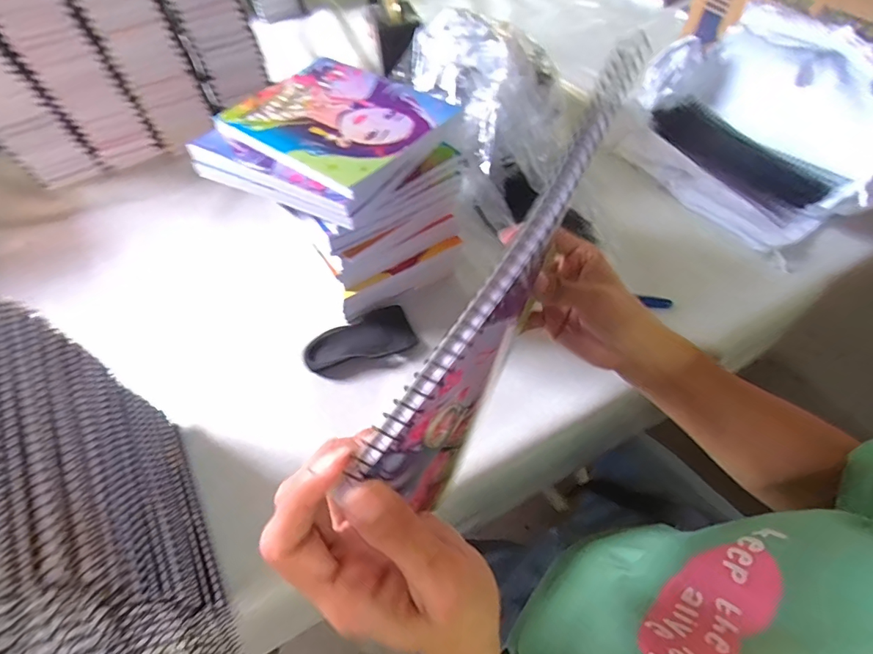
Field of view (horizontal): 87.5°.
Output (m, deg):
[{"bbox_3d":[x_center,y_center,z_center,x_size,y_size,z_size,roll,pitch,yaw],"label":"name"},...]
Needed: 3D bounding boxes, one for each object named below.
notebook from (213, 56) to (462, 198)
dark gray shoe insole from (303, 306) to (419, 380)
[{"bbox_3d":[-0.097,-0.201,0.433,0.200,0.013,0.147,32,65,23],"label":"notebook"},{"bbox_3d":[-0.084,0.018,0.503,0.116,0.019,0.071,-20,57,-8],"label":"dark gray shoe insole"}]

